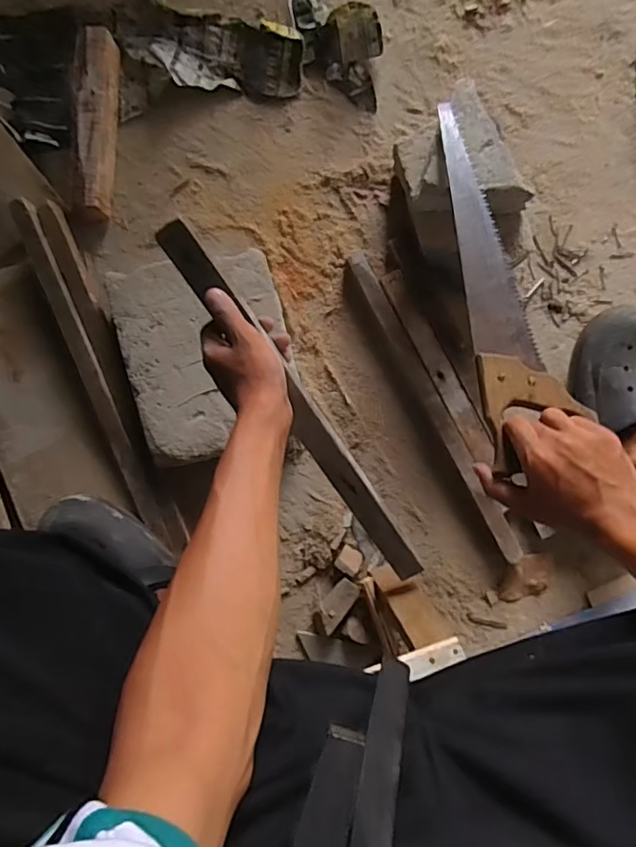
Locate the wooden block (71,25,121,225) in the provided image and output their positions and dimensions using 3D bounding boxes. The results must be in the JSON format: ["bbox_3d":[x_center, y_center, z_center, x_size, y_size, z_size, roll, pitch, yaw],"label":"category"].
[{"bbox_3d":[-0.301,-0.398,0.718,0.051,0.045,0.251,2,87,1],"label":"wooden block"}]

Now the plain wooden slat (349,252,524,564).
[{"bbox_3d":[0.151,-0.021,0.703,0.031,0.035,0.434,-27,87,-1],"label":"plain wooden slat"}]

